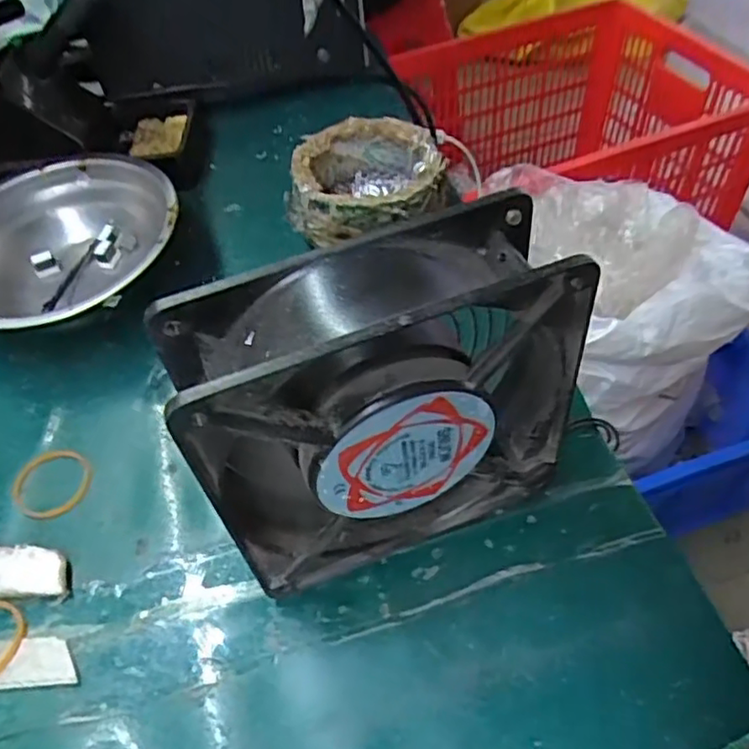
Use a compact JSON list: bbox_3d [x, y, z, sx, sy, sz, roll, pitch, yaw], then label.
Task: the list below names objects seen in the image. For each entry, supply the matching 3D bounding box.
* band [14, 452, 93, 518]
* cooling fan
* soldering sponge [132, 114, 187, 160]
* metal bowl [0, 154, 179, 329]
[{"bbox_3d":[-0.142,0.046,0.278,0.034,0.004,0.033,-3,51,3],"label":"band"},{"bbox_3d":[0.004,0.014,0.212,0.118,0.123,0.040,-19,52,-9],"label":"cooling fan"},{"bbox_3d":[-0.139,-0.151,0.411,0.033,0.010,0.045,-6,51,1],"label":"soldering sponge"},{"bbox_3d":[-0.166,-0.063,0.345,0.122,0.047,0.122,-3,51,3],"label":"metal bowl"}]

